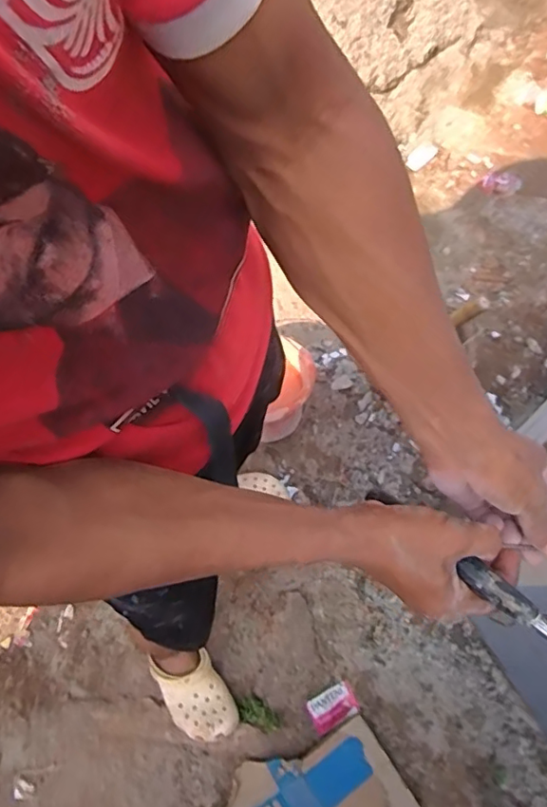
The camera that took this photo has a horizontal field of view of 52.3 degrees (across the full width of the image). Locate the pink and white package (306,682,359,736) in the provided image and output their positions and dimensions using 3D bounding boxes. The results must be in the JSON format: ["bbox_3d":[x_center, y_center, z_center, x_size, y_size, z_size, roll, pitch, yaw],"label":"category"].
[{"bbox_3d":[0.114,0.594,1.089,0.096,0.013,0.063,-21,68,-22],"label":"pink and white package"}]

